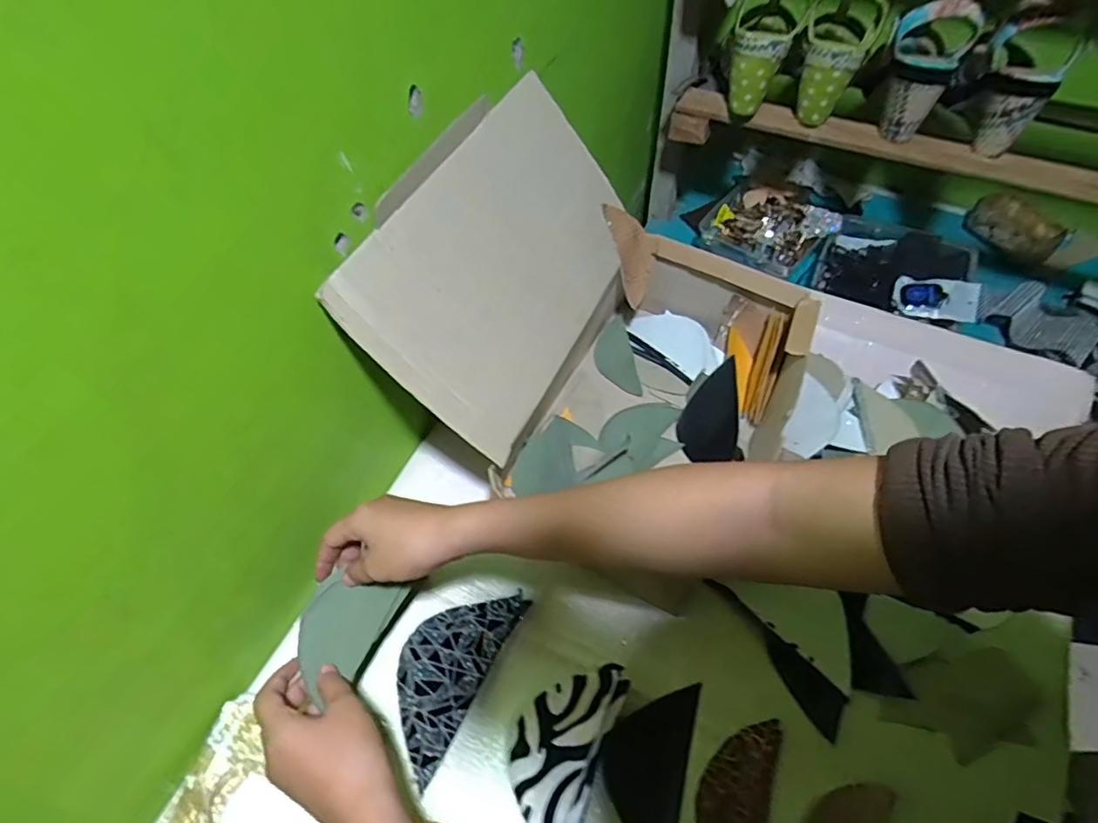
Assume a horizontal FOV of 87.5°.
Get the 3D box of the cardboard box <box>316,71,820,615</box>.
[{"bbox_3d":[0.056,-0.083,0.527,0.302,0.263,0.337,22,59,16],"label":"cardboard box"}]

